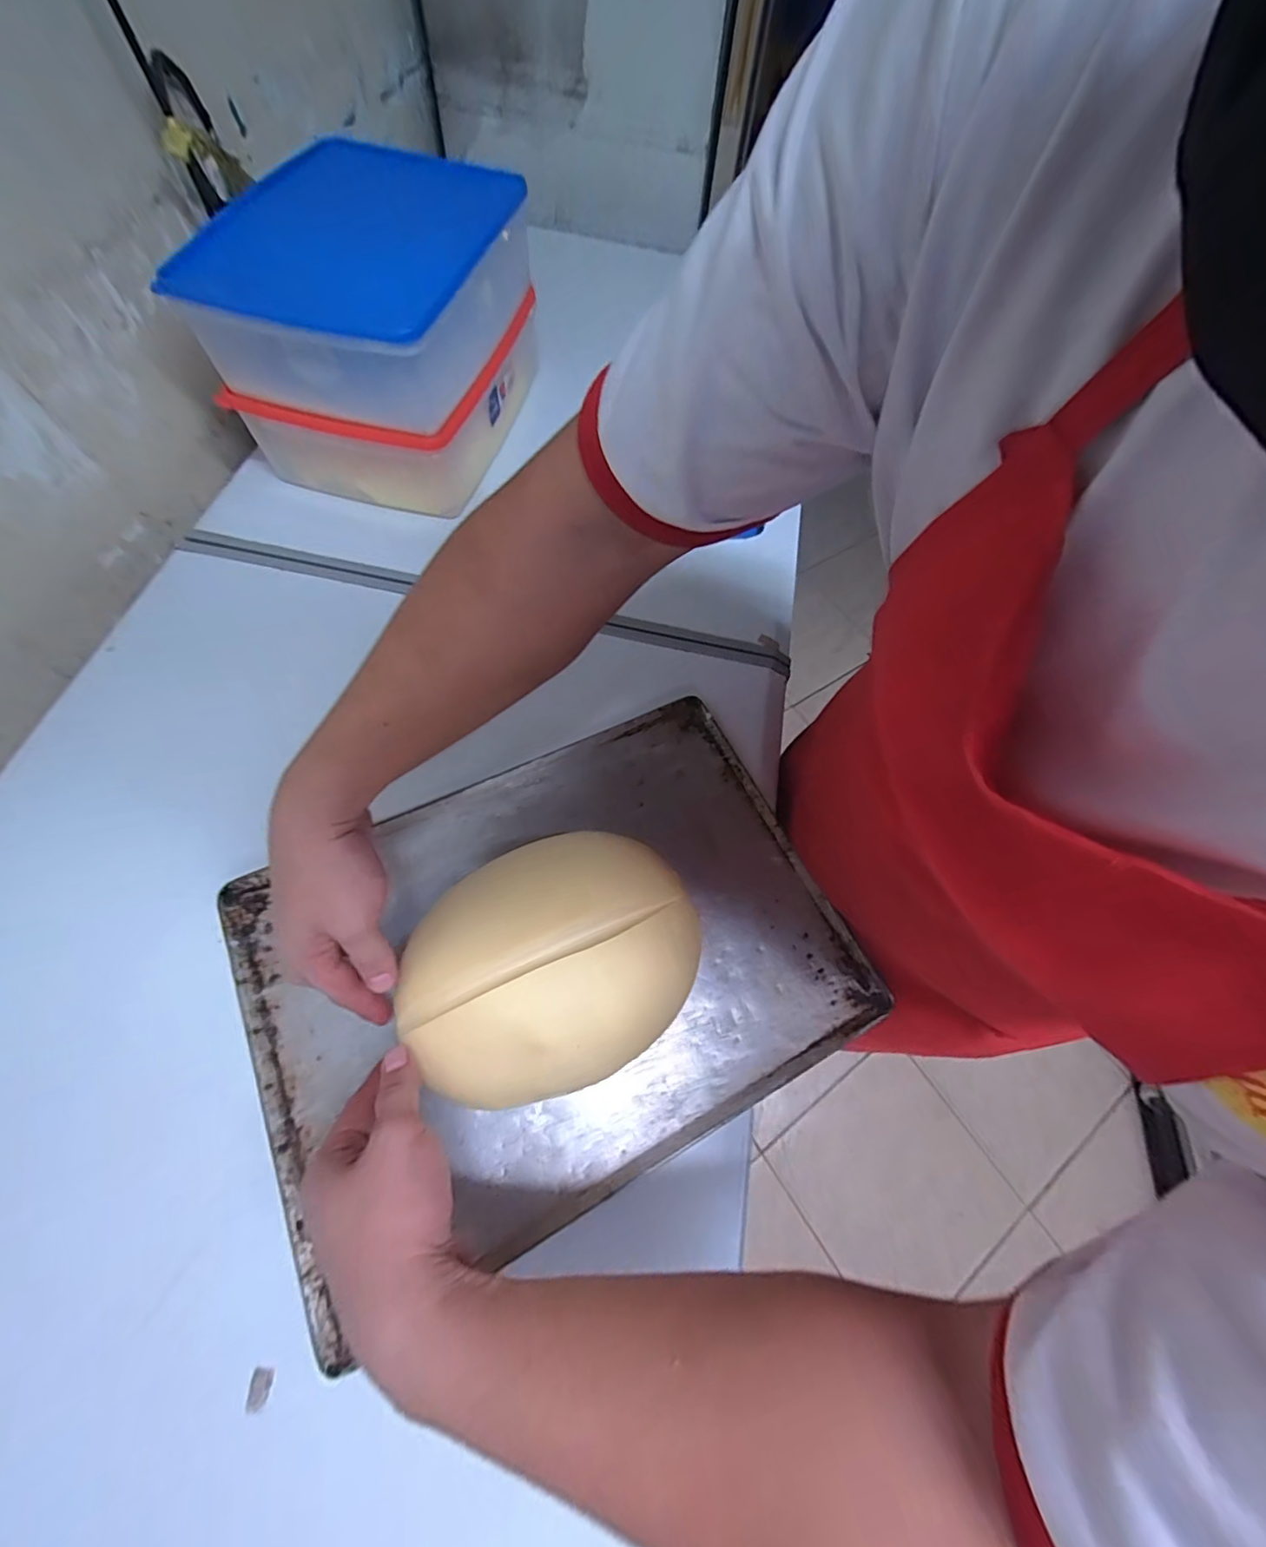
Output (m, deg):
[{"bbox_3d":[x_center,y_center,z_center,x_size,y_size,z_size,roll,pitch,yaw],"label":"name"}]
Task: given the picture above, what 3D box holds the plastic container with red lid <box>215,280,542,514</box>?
[{"bbox_3d":[-0.275,-0.450,0.647,0.238,0.106,0.275,15,65,4],"label":"plastic container with red lid"}]

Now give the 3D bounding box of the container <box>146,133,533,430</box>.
[{"bbox_3d":[-0.268,-0.509,0.560,0.255,0.105,0.318,14,65,4],"label":"container"}]

